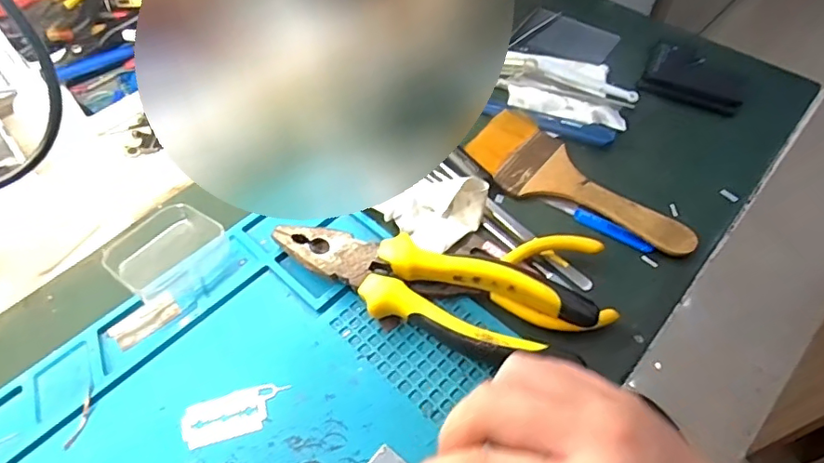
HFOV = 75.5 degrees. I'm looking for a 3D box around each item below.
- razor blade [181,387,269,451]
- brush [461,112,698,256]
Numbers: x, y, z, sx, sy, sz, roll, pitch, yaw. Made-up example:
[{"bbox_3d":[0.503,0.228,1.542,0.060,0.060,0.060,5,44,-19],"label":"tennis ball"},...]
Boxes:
[{"bbox_3d":[-0.099,0.097,0.279,0.042,0.004,0.023,-15,55,-10],"label":"razor blade"},{"bbox_3d":[0.111,-0.029,0.366,0.060,0.011,0.160,-38,62,-24],"label":"brush"}]

